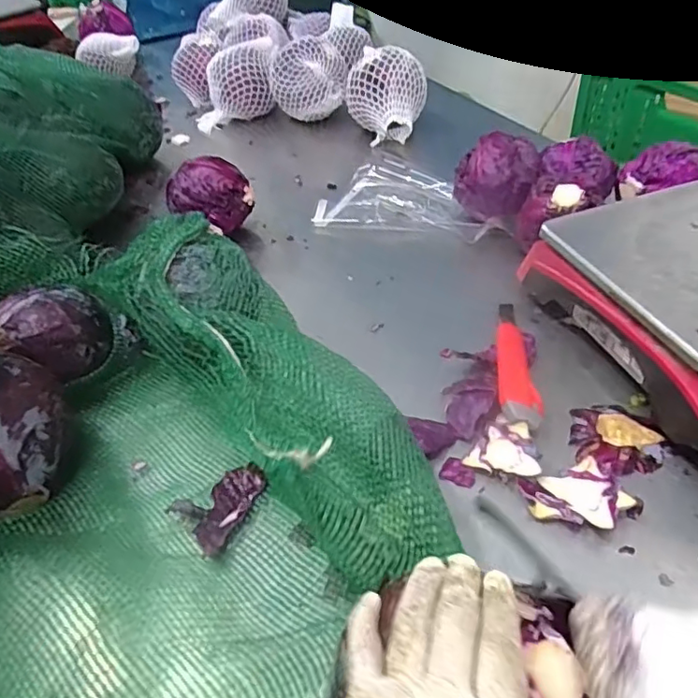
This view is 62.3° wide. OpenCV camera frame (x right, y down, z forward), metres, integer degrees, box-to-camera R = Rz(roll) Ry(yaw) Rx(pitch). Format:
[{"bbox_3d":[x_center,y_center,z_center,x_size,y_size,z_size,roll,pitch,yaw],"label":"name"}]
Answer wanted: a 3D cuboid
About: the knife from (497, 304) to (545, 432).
[{"bbox_3d":[0.159,0.012,0.554,0.035,0.025,0.170,2,43,8],"label":"knife"}]

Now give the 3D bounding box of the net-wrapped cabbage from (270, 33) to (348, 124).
[{"bbox_3d":[-0.071,-0.482,1.030,0.132,0.110,0.104,-9,43,-4],"label":"net-wrapped cabbage"}]

